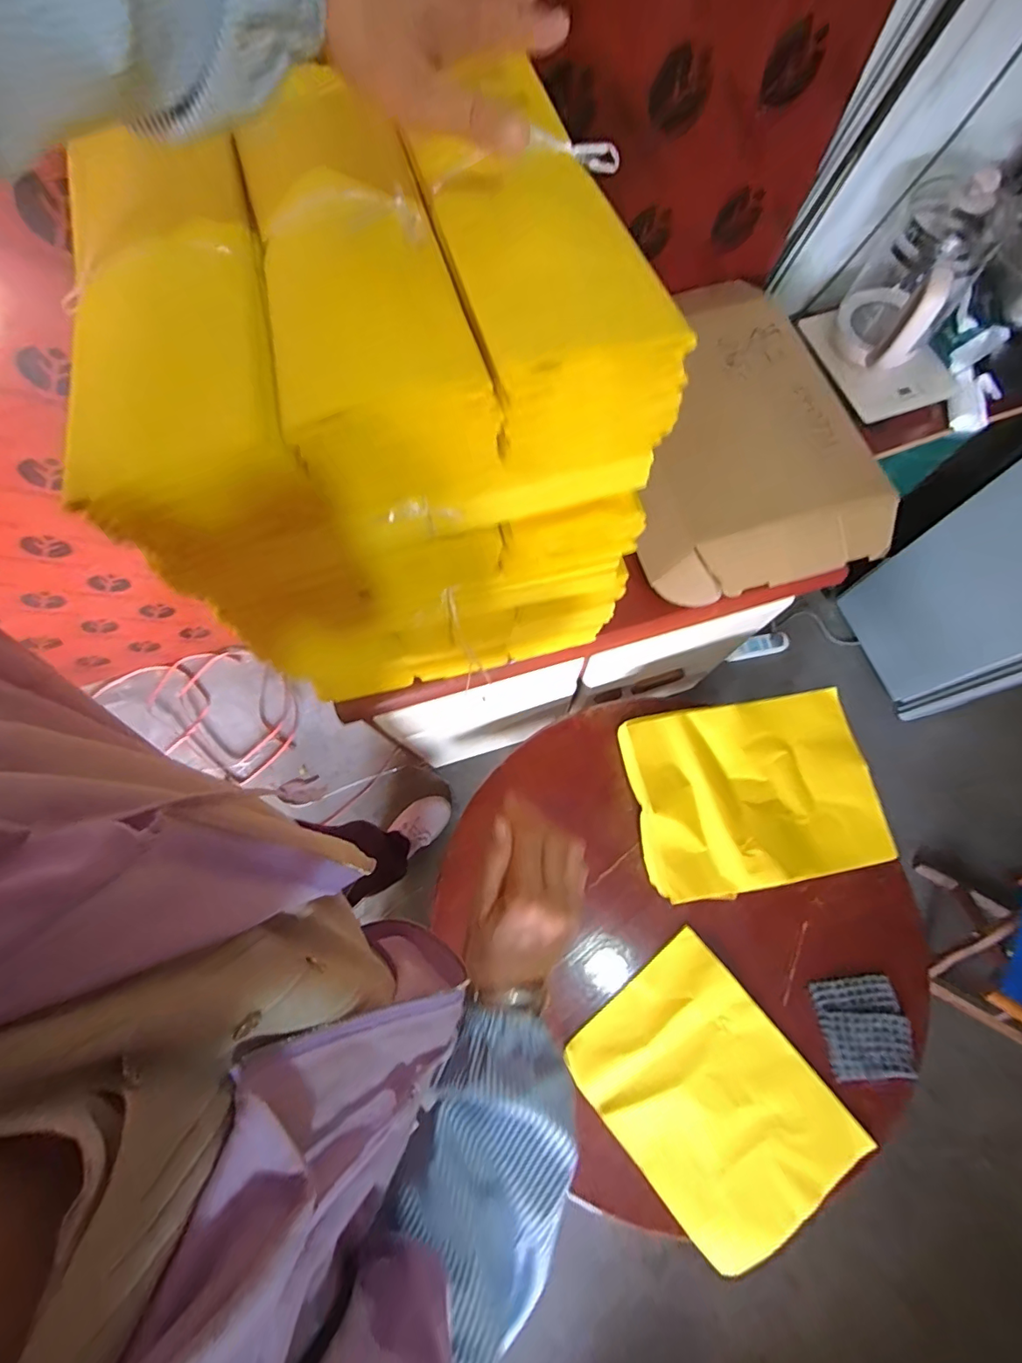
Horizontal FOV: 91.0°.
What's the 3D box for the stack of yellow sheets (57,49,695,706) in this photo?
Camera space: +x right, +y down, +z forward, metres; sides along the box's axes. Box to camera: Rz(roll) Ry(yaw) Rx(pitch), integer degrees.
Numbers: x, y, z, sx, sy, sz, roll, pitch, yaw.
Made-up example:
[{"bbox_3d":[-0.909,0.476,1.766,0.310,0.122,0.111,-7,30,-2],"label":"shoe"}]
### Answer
[{"bbox_3d":[-0.088,-0.182,0.486,0.350,0.386,0.237,-13,75,-3],"label":"stack of yellow sheets"}]

